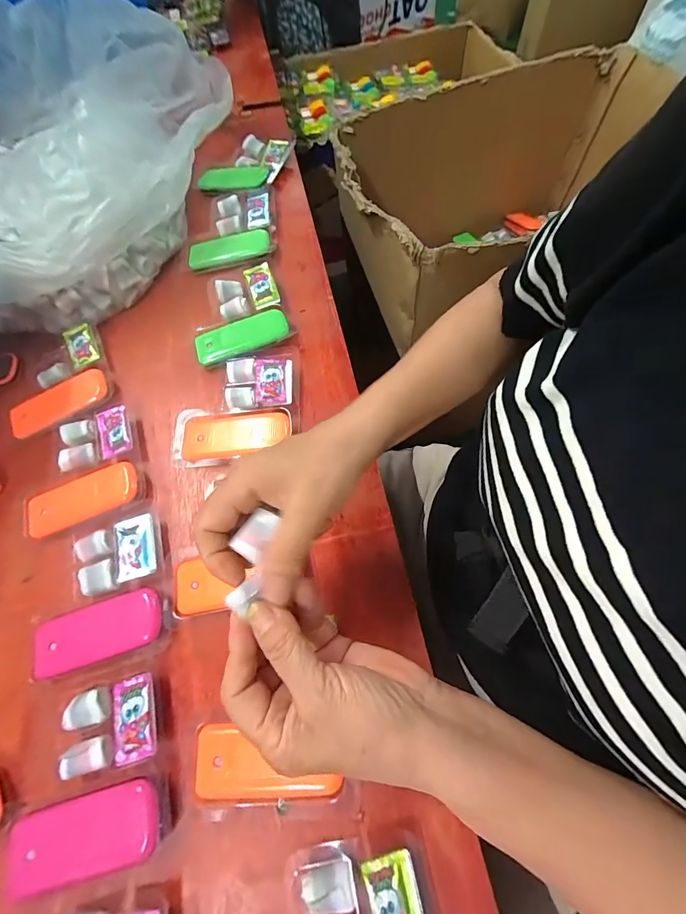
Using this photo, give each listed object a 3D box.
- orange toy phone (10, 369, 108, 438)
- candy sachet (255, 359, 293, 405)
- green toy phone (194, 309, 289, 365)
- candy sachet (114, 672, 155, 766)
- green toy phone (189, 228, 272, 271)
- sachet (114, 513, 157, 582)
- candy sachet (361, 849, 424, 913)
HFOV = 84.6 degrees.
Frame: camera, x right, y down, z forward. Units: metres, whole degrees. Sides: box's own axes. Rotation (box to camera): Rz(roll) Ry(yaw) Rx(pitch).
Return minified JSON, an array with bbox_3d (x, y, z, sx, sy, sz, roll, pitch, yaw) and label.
[{"bbox_3d":[-0.301,-0.057,0.399,0.101,0.011,0.044,-23,66,-7],"label":"orange toy phone"},{"bbox_3d":[-0.071,-0.078,0.389,0.036,0.009,0.053,-4,66,2],"label":"candy sachet"},{"bbox_3d":[-0.114,-0.136,0.423,0.103,0.011,0.046,-17,66,-4],"label":"green toy phone"},{"bbox_3d":[-0.154,0.191,0.277,0.029,0.004,0.053,-17,66,-4],"label":"candy sachet"},{"bbox_3d":[-0.144,-0.264,0.480,0.102,0.011,0.042,-10,66,-1],"label":"green toy phone"},{"bbox_3d":[-0.181,0.078,0.329,0.032,0.004,0.052,-17,66,-4],"label":"sachet"},{"bbox_3d":[0.033,0.274,0.226,0.031,0.005,0.051,-13,66,-2],"label":"candy sachet"}]

